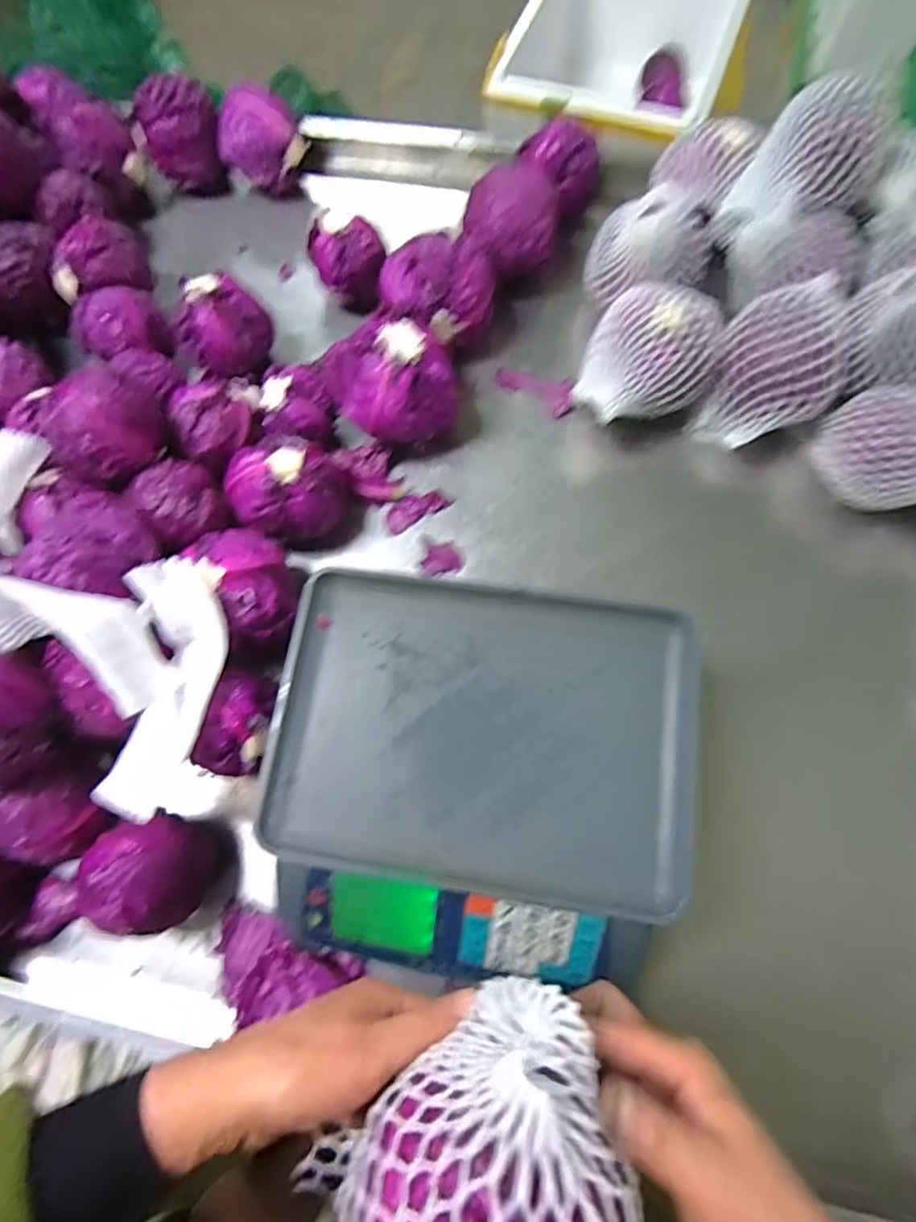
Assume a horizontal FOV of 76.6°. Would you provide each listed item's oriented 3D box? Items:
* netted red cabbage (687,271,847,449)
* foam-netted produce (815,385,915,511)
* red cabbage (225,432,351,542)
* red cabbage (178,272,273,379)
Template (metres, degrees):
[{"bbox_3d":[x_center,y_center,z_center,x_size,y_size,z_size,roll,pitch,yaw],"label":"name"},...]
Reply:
[{"bbox_3d":[0.347,-0.268,0.634,0.125,0.106,0.159,22,75,8],"label":"netted red cabbage"},{"bbox_3d":[0.454,-0.165,0.595,0.138,0.090,0.112,16,75,6],"label":"foam-netted produce"},{"bbox_3d":[-0.187,-0.127,0.627,0.114,0.100,0.096,18,75,7],"label":"red cabbage"},{"bbox_3d":[-0.282,-0.338,0.697,0.099,0.094,0.103,41,79,13],"label":"red cabbage"}]

